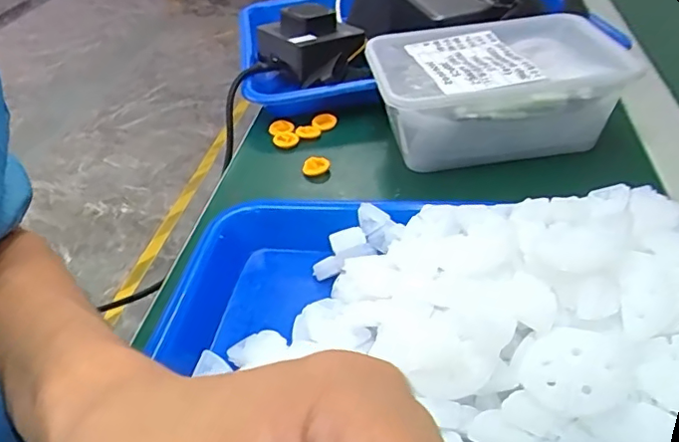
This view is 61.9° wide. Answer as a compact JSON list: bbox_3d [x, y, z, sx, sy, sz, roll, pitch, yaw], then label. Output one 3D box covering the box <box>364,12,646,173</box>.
[{"bbox_3d":[0.107,-0.094,0.415,0.161,0.066,0.108,-6,39,-1],"label":"box"}]

